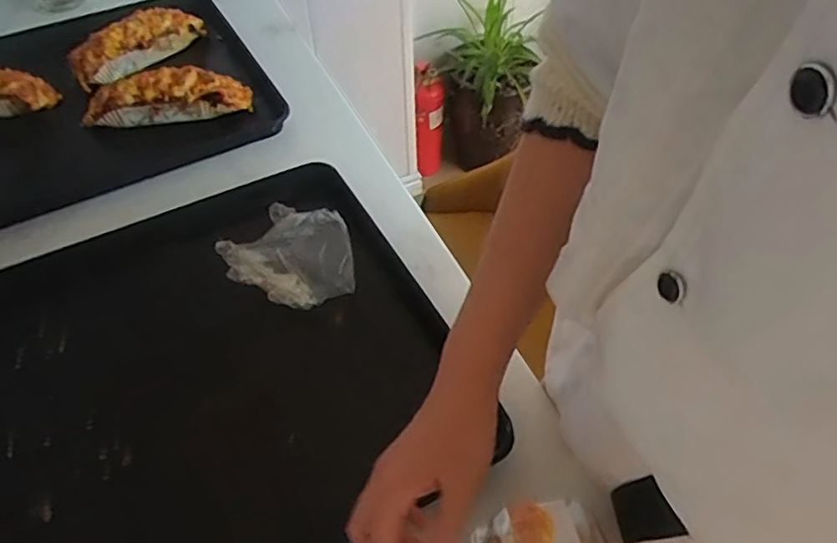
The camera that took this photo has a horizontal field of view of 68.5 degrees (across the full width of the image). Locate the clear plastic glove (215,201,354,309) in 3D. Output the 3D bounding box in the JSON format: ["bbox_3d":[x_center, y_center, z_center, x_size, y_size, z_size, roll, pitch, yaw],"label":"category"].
[{"bbox_3d":[-0.124,-0.023,0.612,0.143,0.038,0.106,27,56,22],"label":"clear plastic glove"}]

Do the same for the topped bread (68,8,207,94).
[{"bbox_3d":[-0.410,-0.336,0.904,0.048,0.070,0.202,34,59,26],"label":"topped bread"}]

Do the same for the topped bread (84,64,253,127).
[{"bbox_3d":[-0.332,-0.230,0.801,0.218,0.057,0.042,-5,50,-3],"label":"topped bread"}]

